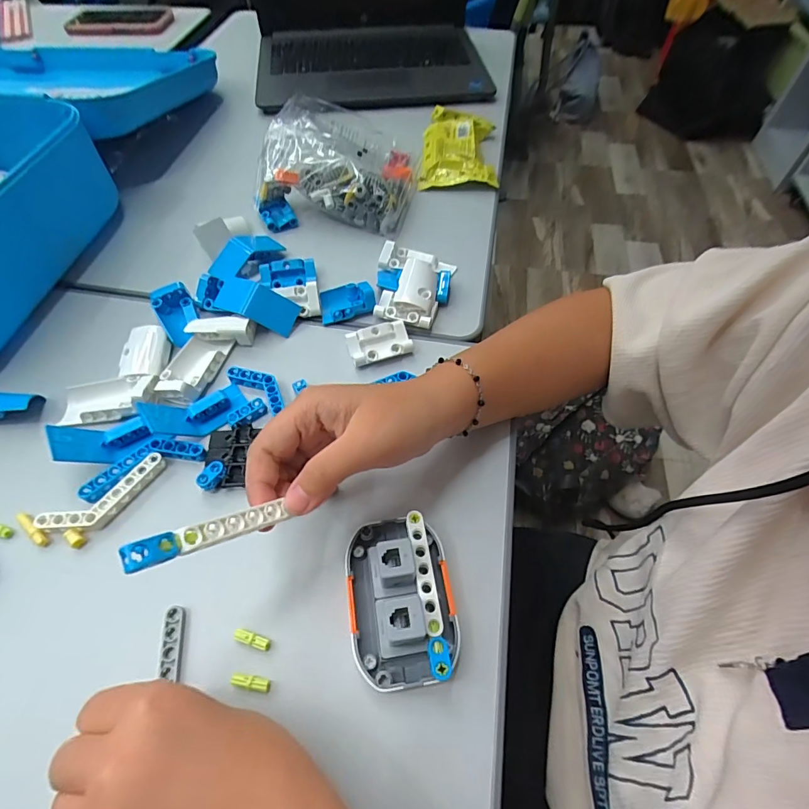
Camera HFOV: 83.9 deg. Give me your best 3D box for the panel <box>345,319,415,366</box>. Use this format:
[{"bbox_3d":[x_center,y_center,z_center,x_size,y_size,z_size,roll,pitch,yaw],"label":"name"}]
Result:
[{"bbox_3d":[-0.020,-0.051,0.370,0.051,0.011,0.031,-17,58,-10],"label":"panel"}]

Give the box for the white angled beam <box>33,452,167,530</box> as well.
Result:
[{"bbox_3d":[-0.196,0.062,0.298,0.078,0.009,0.024,-35,63,-20],"label":"white angled beam"}]

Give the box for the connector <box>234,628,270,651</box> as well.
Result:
[{"bbox_3d":[-0.087,0.134,0.257,0.021,0.005,0.006,15,59,11],"label":"connector"}]

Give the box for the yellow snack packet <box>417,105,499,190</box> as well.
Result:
[{"bbox_3d":[0.065,-0.311,0.547,0.086,0.029,0.156,2,57,2],"label":"yellow snack packet"}]

